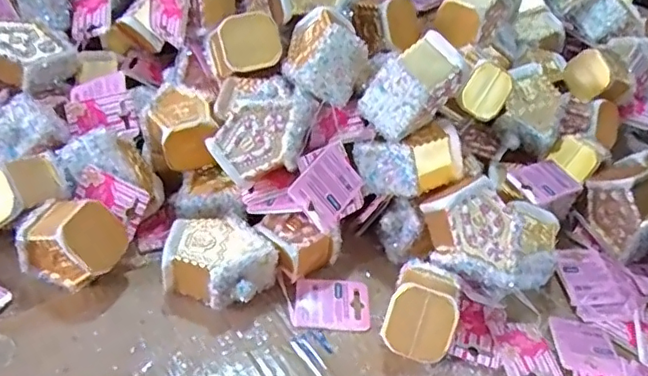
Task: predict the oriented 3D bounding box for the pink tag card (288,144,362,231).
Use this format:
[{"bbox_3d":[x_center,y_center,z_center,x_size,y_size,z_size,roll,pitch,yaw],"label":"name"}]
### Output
[{"bbox_3d":[0.003,-0.002,0.472,0.057,0.045,0.011,-48,19,-19],"label":"pink tag card"}]

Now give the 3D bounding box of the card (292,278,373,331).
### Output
[{"bbox_3d":[0.006,0.095,0.474,0.064,0.004,0.045,5,50,-7],"label":"card"}]

